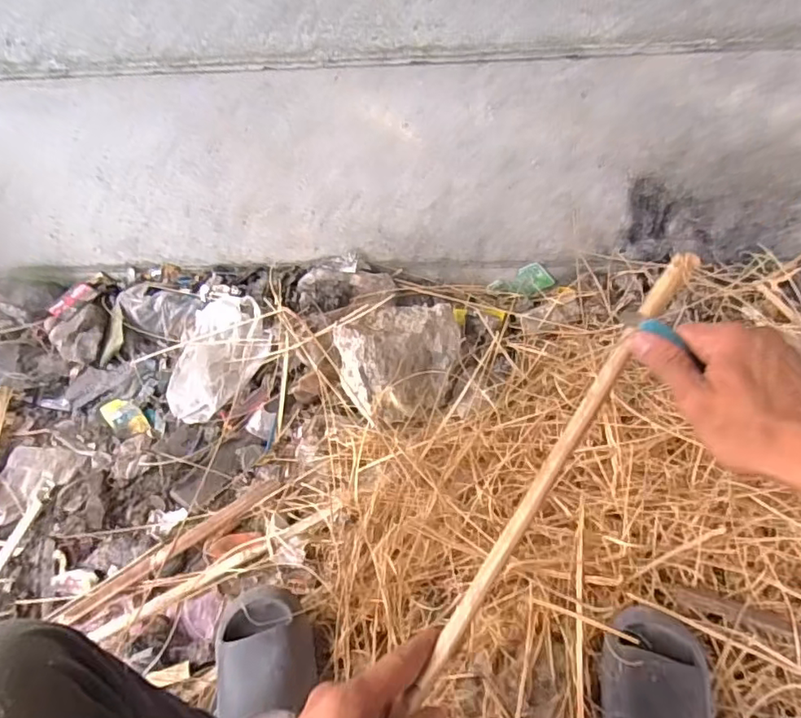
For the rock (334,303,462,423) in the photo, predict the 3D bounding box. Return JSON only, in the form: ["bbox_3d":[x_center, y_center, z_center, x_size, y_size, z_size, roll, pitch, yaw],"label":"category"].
[{"bbox_3d":[-0.001,-0.007,0.974,0.207,0.101,0.219,-6,51,0],"label":"rock"}]

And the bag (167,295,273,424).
[{"bbox_3d":[-0.336,-0.004,1.058,0.170,0.059,0.245,7,52,11],"label":"bag"}]

